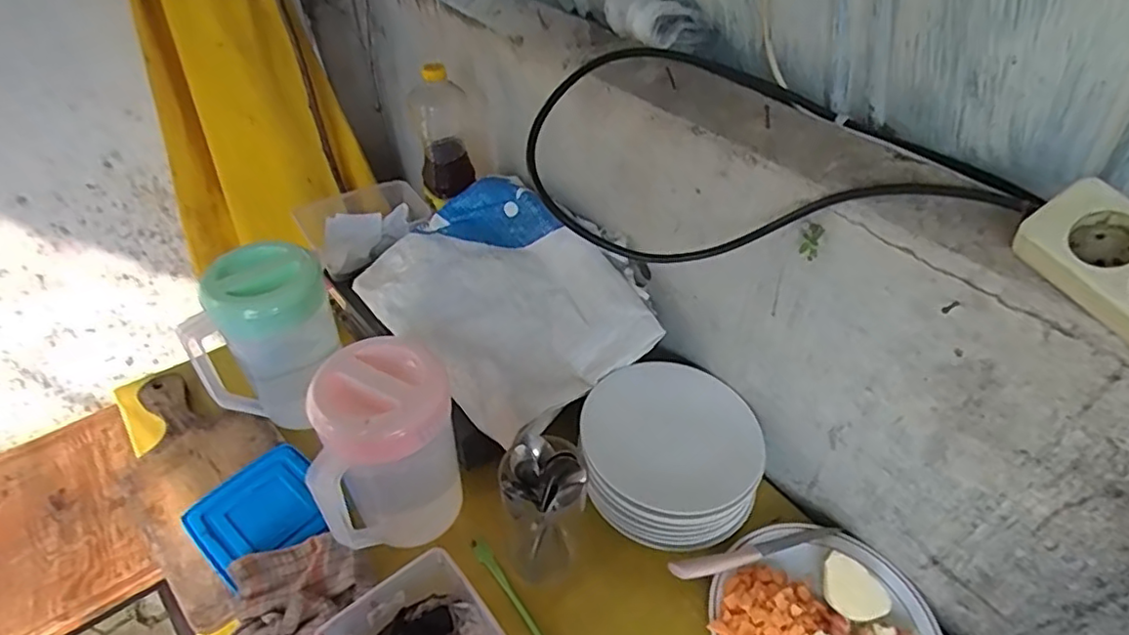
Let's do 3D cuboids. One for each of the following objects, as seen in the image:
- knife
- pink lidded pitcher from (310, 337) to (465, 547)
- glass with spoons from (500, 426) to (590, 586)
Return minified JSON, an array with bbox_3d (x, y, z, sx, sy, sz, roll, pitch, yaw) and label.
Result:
[{"bbox_3d":[0.210,0.255,0.675,0.199,0.007,0.022,-10,45,-10],"label":"knife"},{"bbox_3d":[-0.178,0.138,0.633,0.125,0.218,0.125,-13,46,-13],"label":"pink lidded pitcher"},{"bbox_3d":[-0.024,0.194,0.636,0.076,0.158,0.081,-3,44,-3],"label":"glass with spoons"}]

